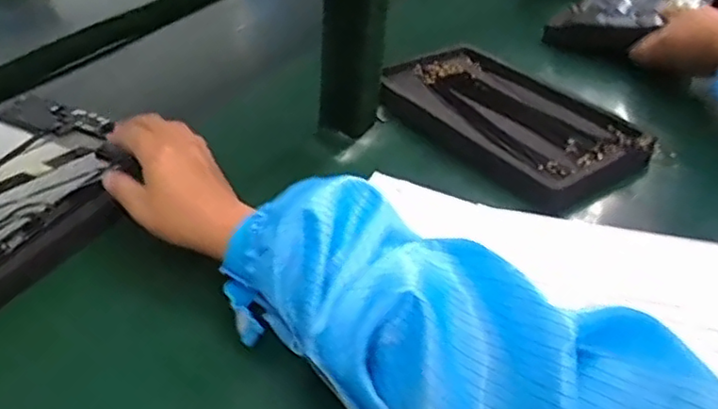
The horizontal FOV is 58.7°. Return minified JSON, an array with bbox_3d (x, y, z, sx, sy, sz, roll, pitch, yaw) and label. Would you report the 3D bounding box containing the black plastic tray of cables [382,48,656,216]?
[{"bbox_3d":[0.142,-0.083,0.608,0.164,0.030,0.241,-25,48,-33],"label":"black plastic tray of cables"}]

